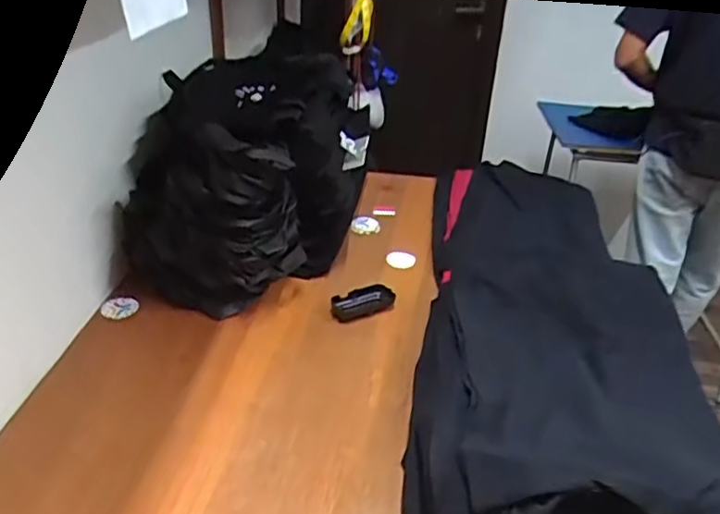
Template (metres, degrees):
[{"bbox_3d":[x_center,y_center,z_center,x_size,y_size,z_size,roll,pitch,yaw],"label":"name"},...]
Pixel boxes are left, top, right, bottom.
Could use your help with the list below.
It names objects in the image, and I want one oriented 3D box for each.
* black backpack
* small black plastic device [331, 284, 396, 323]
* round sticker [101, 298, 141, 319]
[{"bbox_3d":[-0.199,-0.172,1.194,0.390,0.280,0.564,7,31,4],"label":"black backpack"},{"bbox_3d":[0.001,0.076,1.091,0.114,0.019,0.059,-11,35,-24],"label":"small black plastic device"},{"bbox_3d":[-0.393,0.083,1.055,0.057,0.011,0.044,-5,32,-15],"label":"round sticker"}]

